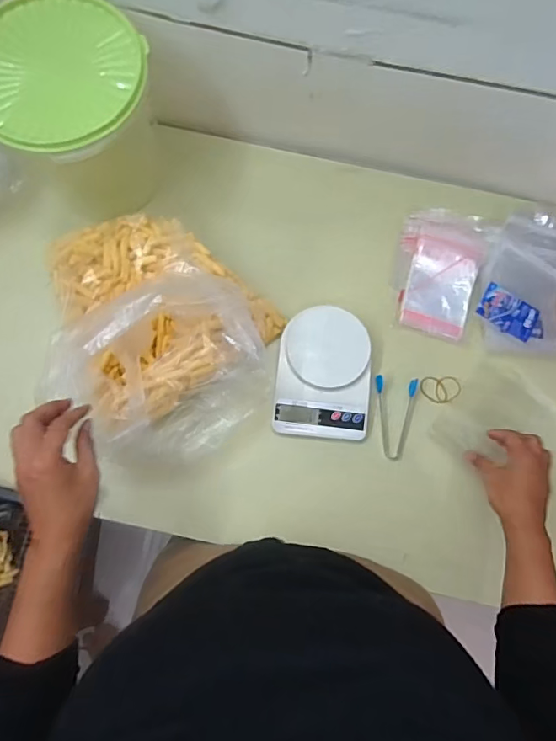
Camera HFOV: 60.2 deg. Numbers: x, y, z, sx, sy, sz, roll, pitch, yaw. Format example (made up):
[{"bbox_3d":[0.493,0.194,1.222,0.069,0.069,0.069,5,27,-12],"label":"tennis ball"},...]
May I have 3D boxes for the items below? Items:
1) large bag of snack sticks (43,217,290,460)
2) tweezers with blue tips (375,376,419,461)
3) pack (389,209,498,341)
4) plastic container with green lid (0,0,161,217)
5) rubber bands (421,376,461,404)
[{"bbox_3d":[-0.170,-0.053,0.610,0.319,0.135,0.279,38,79,7],"label":"large bag of snack sticks"},{"bbox_3d":[0.164,0.066,0.666,0.060,0.017,0.114,4,77,-1],"label":"tweezers with blue tips"},{"bbox_3d":[0.231,-0.145,0.695,0.120,0.032,0.185,16,77,2],"label":"pack"},{"bbox_3d":[-0.255,-0.325,0.631,0.202,0.190,0.213,0,77,-1],"label":"plastic container with green lid"},{"bbox_3d":[0.232,0.028,0.684,0.056,0.005,0.038,1,77,-1],"label":"rubber bands"}]

